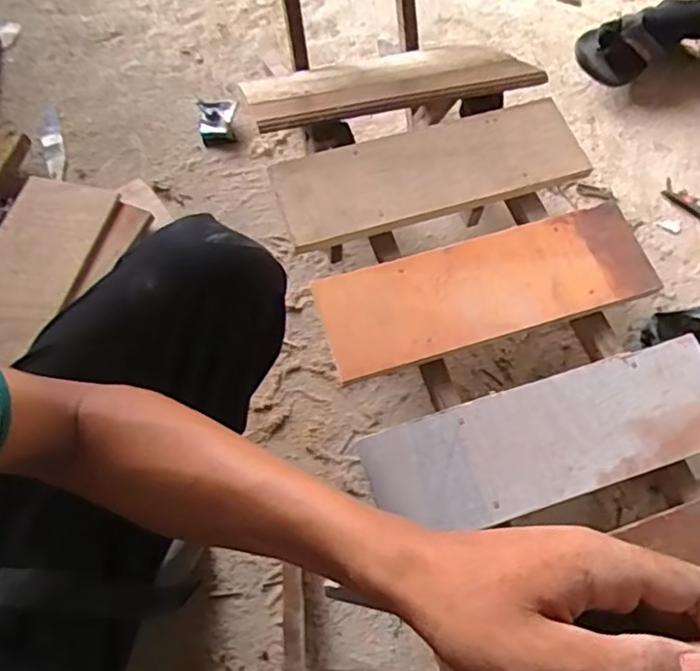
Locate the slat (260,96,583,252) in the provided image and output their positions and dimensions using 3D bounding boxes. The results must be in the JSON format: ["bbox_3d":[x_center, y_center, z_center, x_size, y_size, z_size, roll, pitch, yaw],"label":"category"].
[{"bbox_3d":[0.095,-0.190,0.694,0.353,0.015,0.116,-18,67,-9],"label":"slat"}]

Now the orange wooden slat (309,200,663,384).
[{"bbox_3d":[0.144,-0.051,0.634,0.351,0.019,0.116,-17,67,-9],"label":"orange wooden slat"}]

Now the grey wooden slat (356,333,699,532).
[{"bbox_3d":[0.195,0.097,0.578,0.356,0.013,0.110,-16,67,-8],"label":"grey wooden slat"}]

